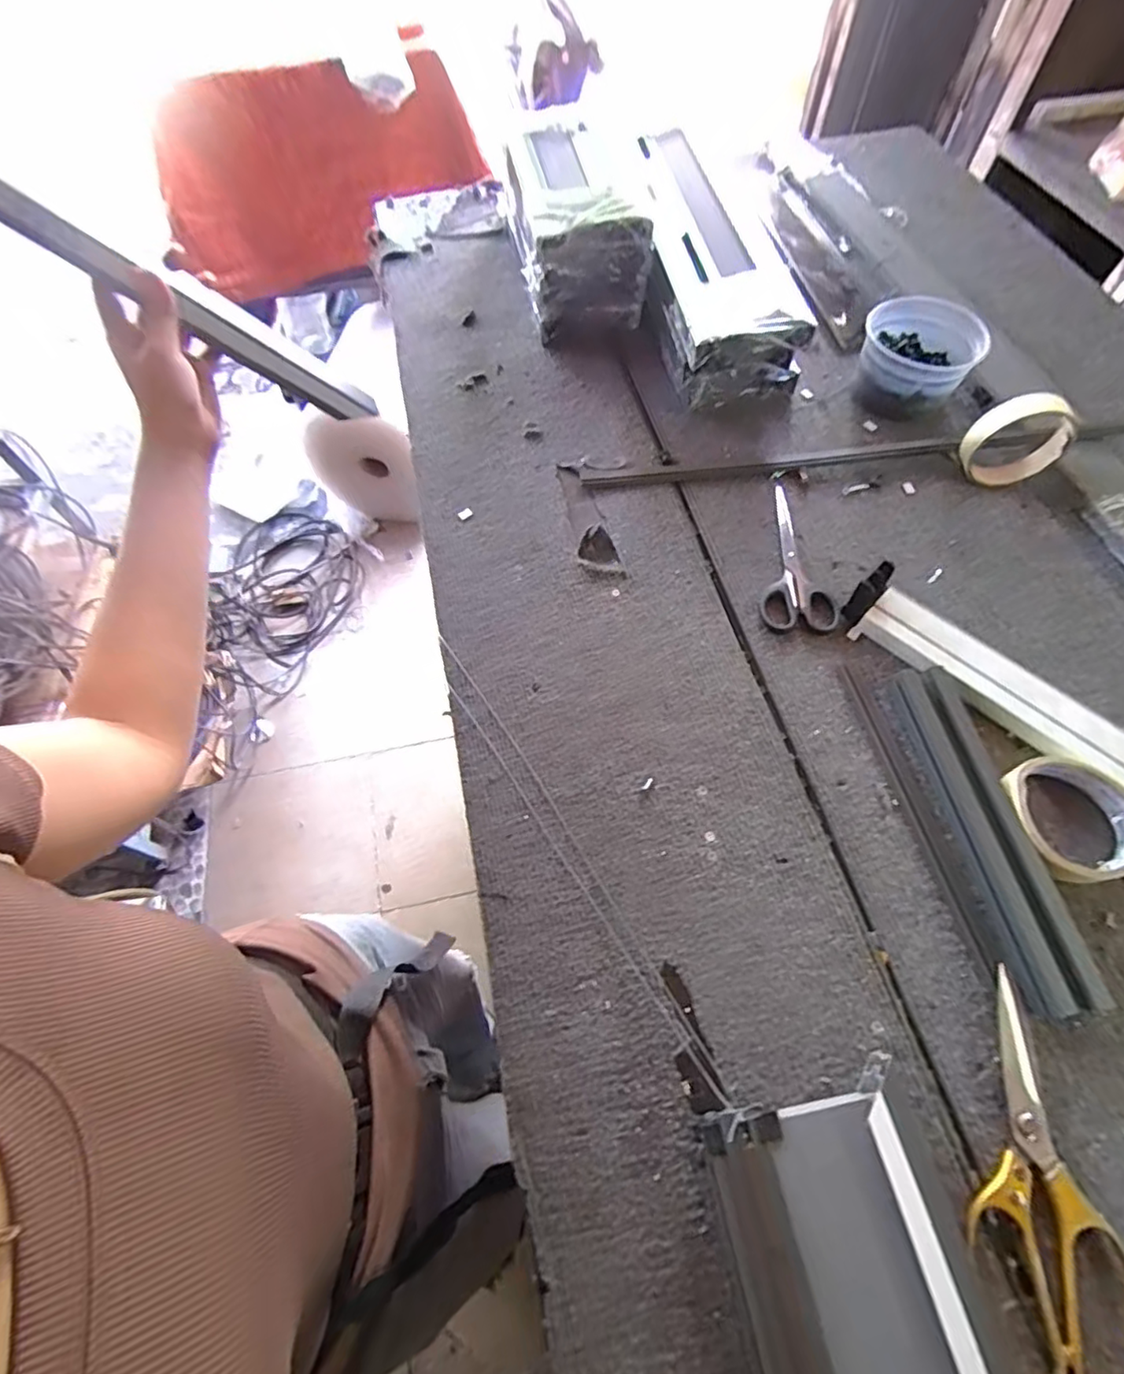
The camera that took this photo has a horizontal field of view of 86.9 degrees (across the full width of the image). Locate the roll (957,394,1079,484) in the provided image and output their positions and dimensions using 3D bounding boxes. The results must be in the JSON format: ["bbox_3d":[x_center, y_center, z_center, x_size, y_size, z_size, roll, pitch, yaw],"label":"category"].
[{"bbox_3d":[0.424,-0.228,0.554,0.090,0.085,0.028,-7,61,-2],"label":"roll"}]

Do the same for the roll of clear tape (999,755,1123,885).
[{"bbox_3d":[0.357,0.091,0.413,0.074,0.022,0.083,-6,61,-1],"label":"roll of clear tape"}]

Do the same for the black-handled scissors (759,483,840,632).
[{"bbox_3d":[0.216,-0.121,0.544,0.063,0.007,0.164,8,62,6],"label":"black-handled scissors"}]

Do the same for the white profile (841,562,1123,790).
[{"bbox_3d":[0.363,0.012,0.453,0.304,0.042,0.065,40,70,21],"label":"white profile"}]

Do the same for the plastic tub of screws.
[{"bbox_3d":[0.366,-0.339,0.618,0.103,0.073,0.097,-1,61,2],"label":"plastic tub of screws"}]

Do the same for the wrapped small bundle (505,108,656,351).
[{"bbox_3d":[0.014,-0.548,0.705,0.127,0.125,0.247,-8,62,-2],"label":"wrapped small bundle"}]

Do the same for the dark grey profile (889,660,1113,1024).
[{"bbox_3d":[0.302,0.095,0.421,0.046,0.019,0.238,-7,61,-2],"label":"dark grey profile"}]

